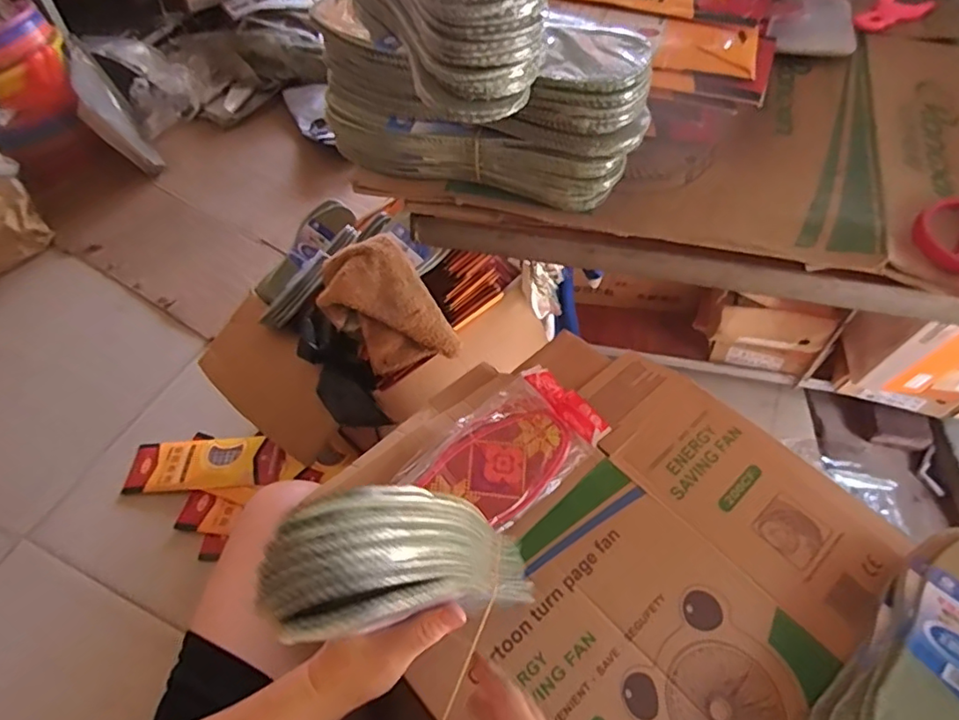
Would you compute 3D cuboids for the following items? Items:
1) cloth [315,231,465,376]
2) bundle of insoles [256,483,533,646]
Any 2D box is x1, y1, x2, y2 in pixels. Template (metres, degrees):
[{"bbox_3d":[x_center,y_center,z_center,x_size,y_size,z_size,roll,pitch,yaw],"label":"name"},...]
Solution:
[{"bbox_3d":[-0.137,-0.070,0.812,0.138,0.052,0.206,-32,99,-1],"label":"cloth"},{"bbox_3d":[-0.019,0.116,0.321,0.069,0.216,0.052,-41,58,10],"label":"bundle of insoles"}]

